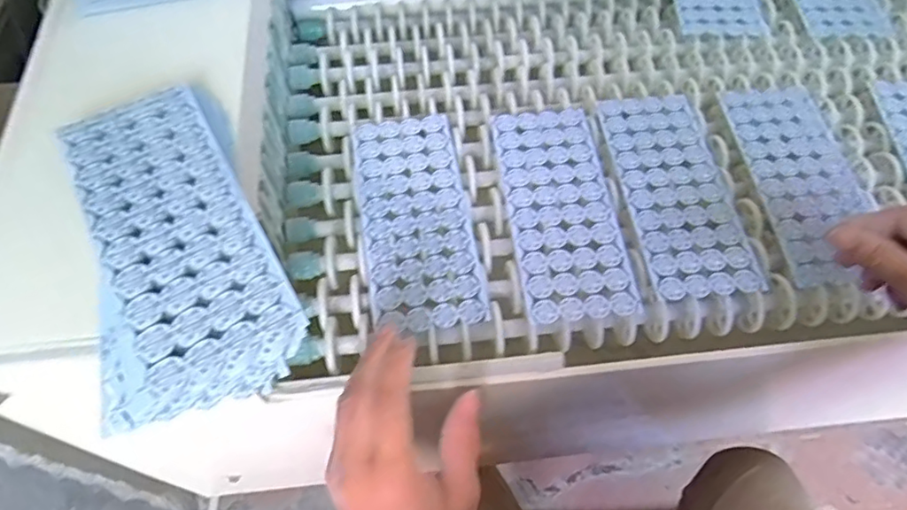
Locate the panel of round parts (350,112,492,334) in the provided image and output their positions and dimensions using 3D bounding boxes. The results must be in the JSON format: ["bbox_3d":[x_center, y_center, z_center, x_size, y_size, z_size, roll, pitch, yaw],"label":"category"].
[{"bbox_3d":[-0.030,-0.031,0.463,0.085,0.015,0.197,-10,61,-6],"label":"panel of round parts"}]

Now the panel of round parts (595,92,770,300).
[{"bbox_3d":[0.178,-0.056,0.471,0.083,0.004,0.193,-6,60,-4],"label":"panel of round parts"}]

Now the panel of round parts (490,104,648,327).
[{"bbox_3d":[0.084,-0.041,0.463,0.087,0.004,0.198,-7,60,-4],"label":"panel of round parts"}]

